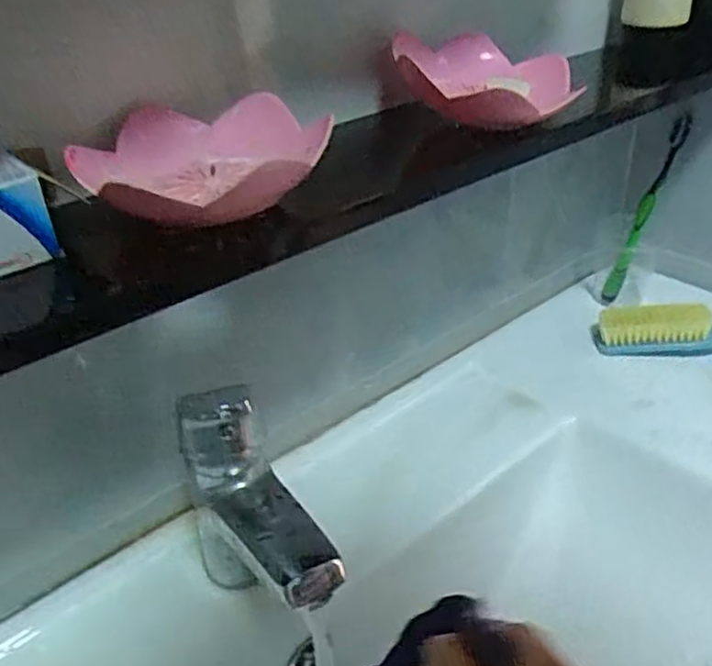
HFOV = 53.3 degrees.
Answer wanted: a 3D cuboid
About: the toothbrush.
[{"bbox_3d":[0.270,-0.113,0.662,0.022,0.178,0.017,7,18,-47],"label":"toothbrush"}]

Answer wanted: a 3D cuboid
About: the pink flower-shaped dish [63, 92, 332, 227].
[{"bbox_3d":[-0.067,-0.074,0.313,0.107,0.028,0.101,-2,31,1],"label":"pink flower-shaped dish"}]

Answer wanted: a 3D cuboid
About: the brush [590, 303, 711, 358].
[{"bbox_3d":[0.326,0.001,0.606,0.231,0.039,0.033,4,32,11],"label":"brush"}]

